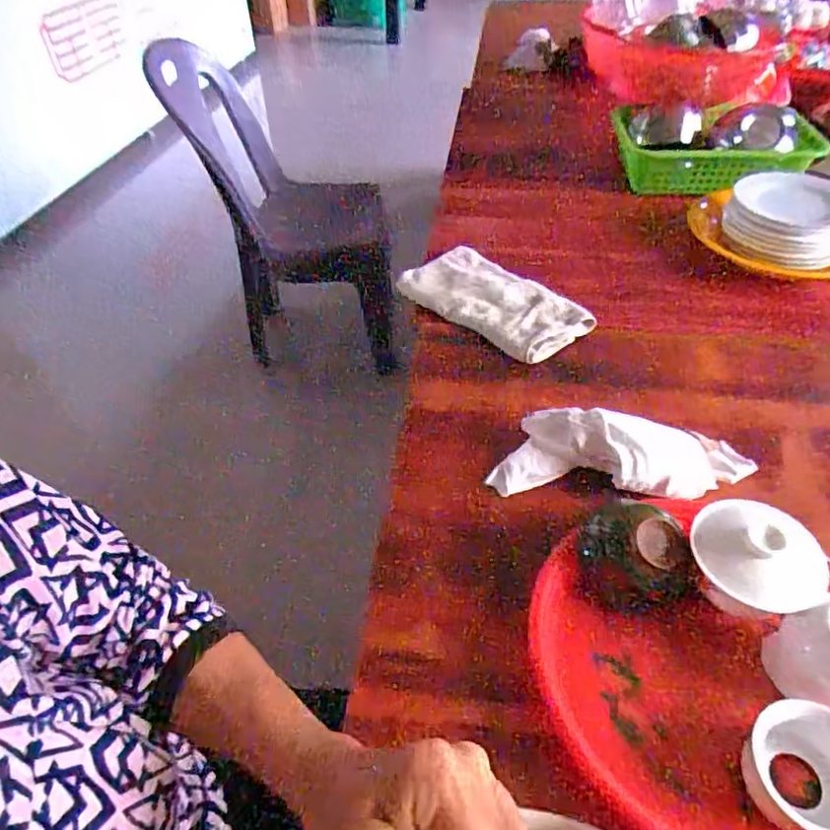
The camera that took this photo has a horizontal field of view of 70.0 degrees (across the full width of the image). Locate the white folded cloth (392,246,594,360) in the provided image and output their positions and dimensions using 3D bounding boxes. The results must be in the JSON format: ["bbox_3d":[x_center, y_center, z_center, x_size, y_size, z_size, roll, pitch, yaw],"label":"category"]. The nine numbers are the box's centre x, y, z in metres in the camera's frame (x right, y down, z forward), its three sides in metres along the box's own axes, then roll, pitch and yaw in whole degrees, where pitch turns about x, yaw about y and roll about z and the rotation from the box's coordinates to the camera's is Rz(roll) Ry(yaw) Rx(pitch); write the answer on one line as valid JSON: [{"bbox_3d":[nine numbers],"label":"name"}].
[{"bbox_3d":[0.097,-0.152,0.751,0.122,0.027,0.245,-32,52,-26],"label":"white folded cloth"}]

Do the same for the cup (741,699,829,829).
[{"bbox_3d":[0.238,0.219,0.361,0.074,0.037,0.071,-1,45,1],"label":"cup"}]

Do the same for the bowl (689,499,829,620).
[{"bbox_3d":[0.243,0.095,0.417,0.084,0.035,0.082,-1,45,1],"label":"bowl"}]

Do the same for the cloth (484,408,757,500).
[{"bbox_3d":[0.187,0.035,0.541,0.230,0.052,0.073,4,45,6],"label":"cloth"}]

